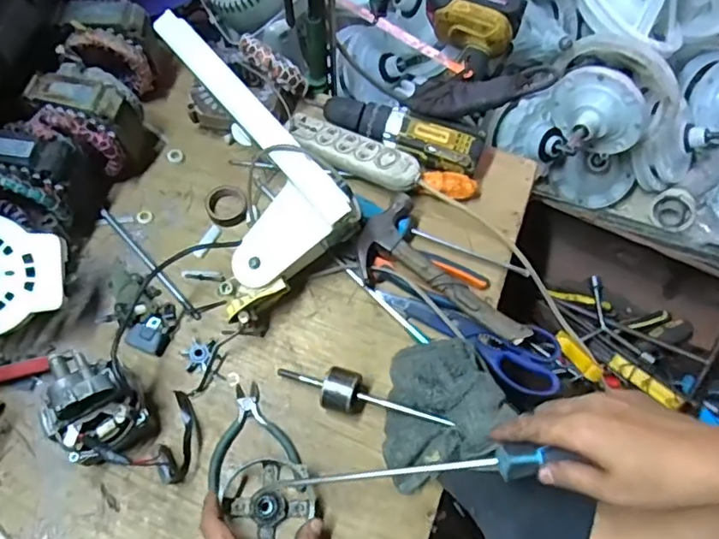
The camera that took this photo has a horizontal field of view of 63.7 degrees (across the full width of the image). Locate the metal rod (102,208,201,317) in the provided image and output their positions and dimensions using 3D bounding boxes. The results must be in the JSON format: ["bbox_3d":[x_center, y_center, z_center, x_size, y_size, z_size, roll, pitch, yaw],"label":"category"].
[{"bbox_3d":[-0.234,-0.008,0.646,0.009,0.012,0.176,-40,72,-19],"label":"metal rod"}]

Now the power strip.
[{"bbox_3d":[-0.010,-0.137,0.661,0.166,0.024,0.051,29,67,11],"label":"power strip"}]

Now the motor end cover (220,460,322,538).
[{"bbox_3d":[-0.079,0.215,0.528,0.078,0.022,0.079,-19,67,-11],"label":"motor end cover"}]

